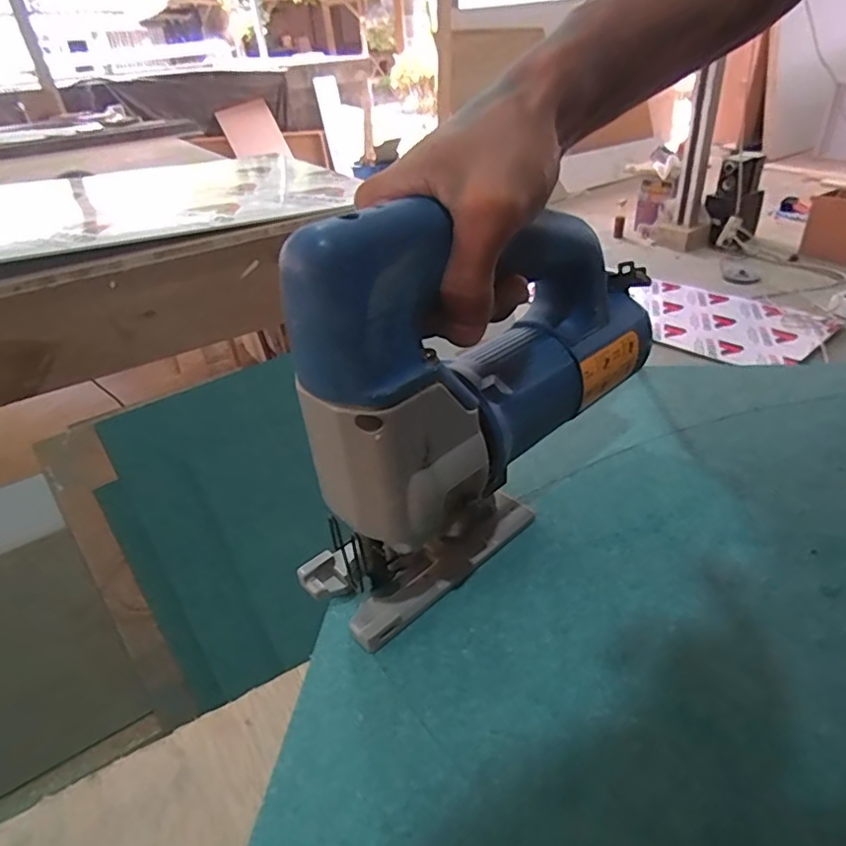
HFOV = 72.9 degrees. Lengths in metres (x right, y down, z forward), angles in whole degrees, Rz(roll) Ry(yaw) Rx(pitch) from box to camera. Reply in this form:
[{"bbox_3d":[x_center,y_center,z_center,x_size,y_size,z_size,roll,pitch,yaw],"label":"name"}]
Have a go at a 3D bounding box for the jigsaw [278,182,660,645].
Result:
[{"bbox_3d":[0.042,-0.028,0.316,0.243,0.196,0.061,-28,39,-29],"label":"jigsaw"}]

